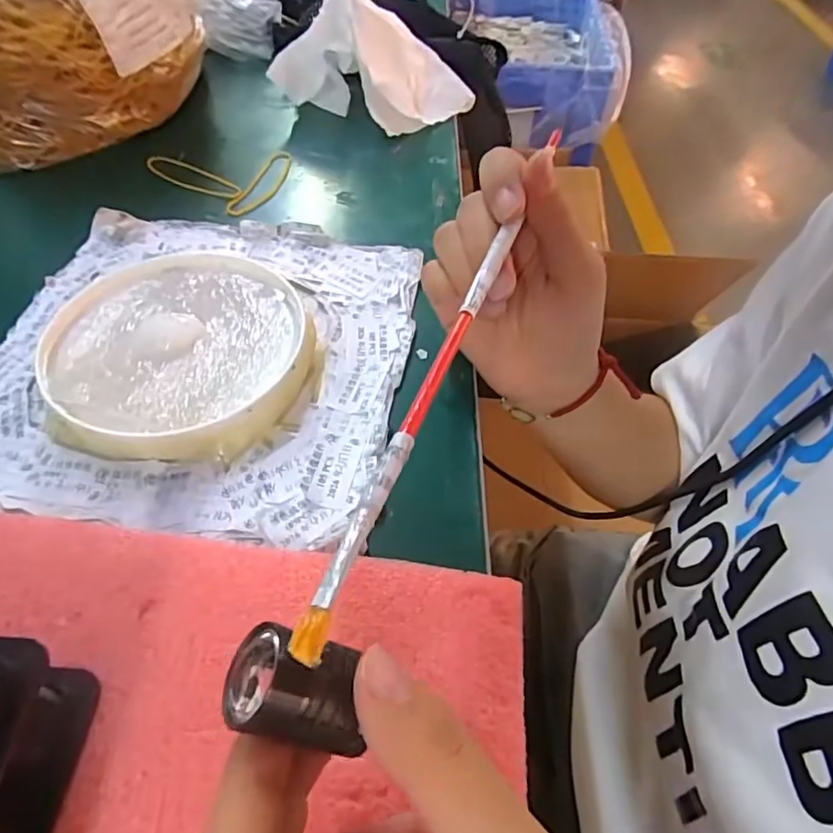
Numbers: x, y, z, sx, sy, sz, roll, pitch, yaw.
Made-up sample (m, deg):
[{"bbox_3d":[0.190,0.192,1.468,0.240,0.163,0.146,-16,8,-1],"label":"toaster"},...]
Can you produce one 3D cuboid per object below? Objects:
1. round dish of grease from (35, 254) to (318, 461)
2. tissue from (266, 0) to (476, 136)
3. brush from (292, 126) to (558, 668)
[{"bbox_3d":[-0.111,-0.032,0.272,0.118,0.017,0.117,1,52,-2],"label":"round dish of grease"},{"bbox_3d":[-0.032,-0.259,0.419,0.121,0.071,0.092,-37,62,-27],"label":"tissue"},{"bbox_3d":[0.018,-0.035,0.191,0.008,0.005,0.235,19,55,12],"label":"brush"}]

